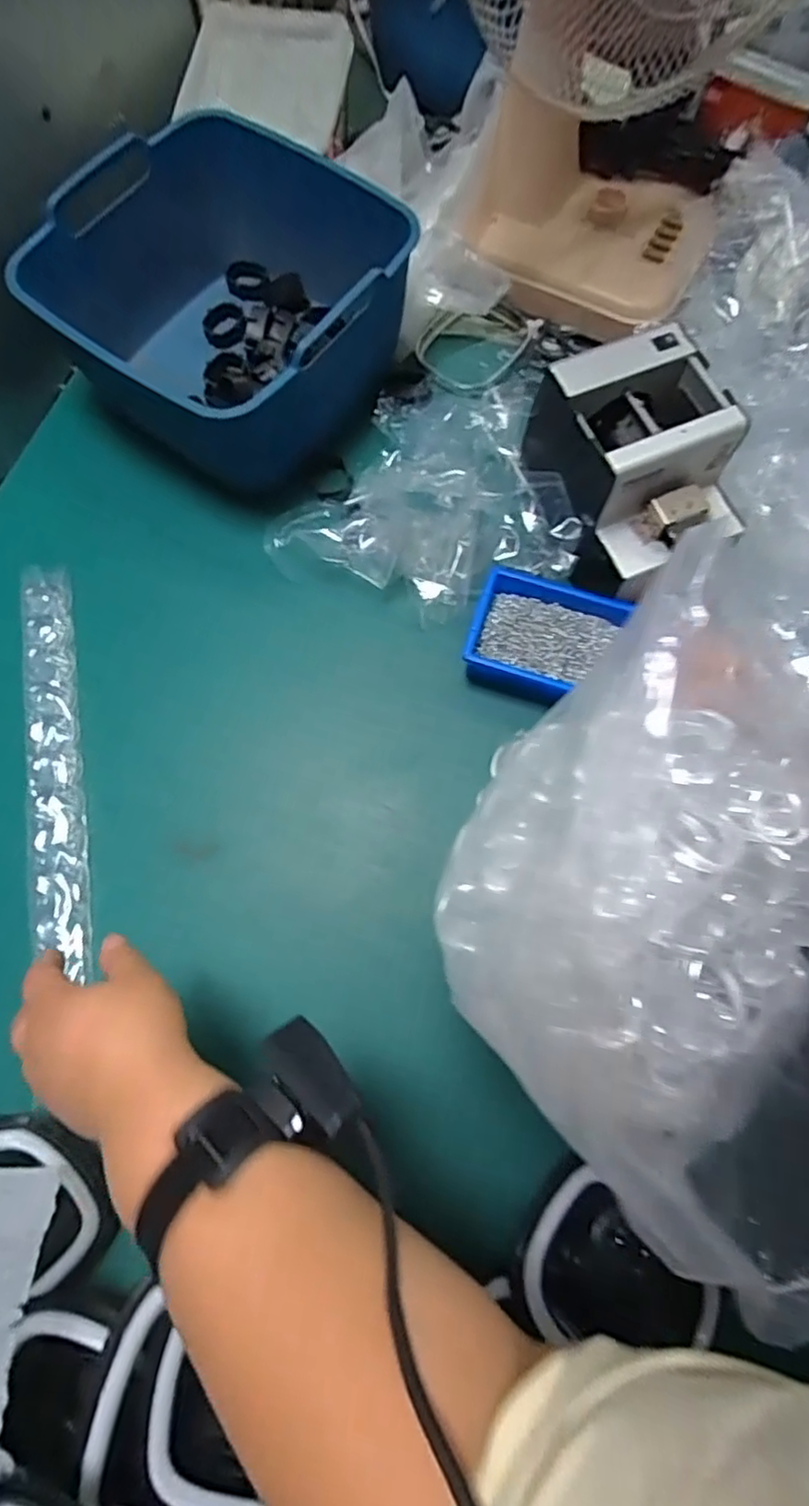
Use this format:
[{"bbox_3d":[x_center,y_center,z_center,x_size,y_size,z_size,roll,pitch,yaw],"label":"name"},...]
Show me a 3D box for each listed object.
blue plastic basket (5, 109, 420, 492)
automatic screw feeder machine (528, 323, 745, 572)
[{"bbox_3d":[-0.167,-0.431,0.611,0.300,0.136,0.290,36,77,10],"label":"blue plastic basket"},{"bbox_3d":[0.204,-0.246,0.547,0.127,0.111,0.177,-26,75,-7],"label":"automatic screw feeder machine"}]

